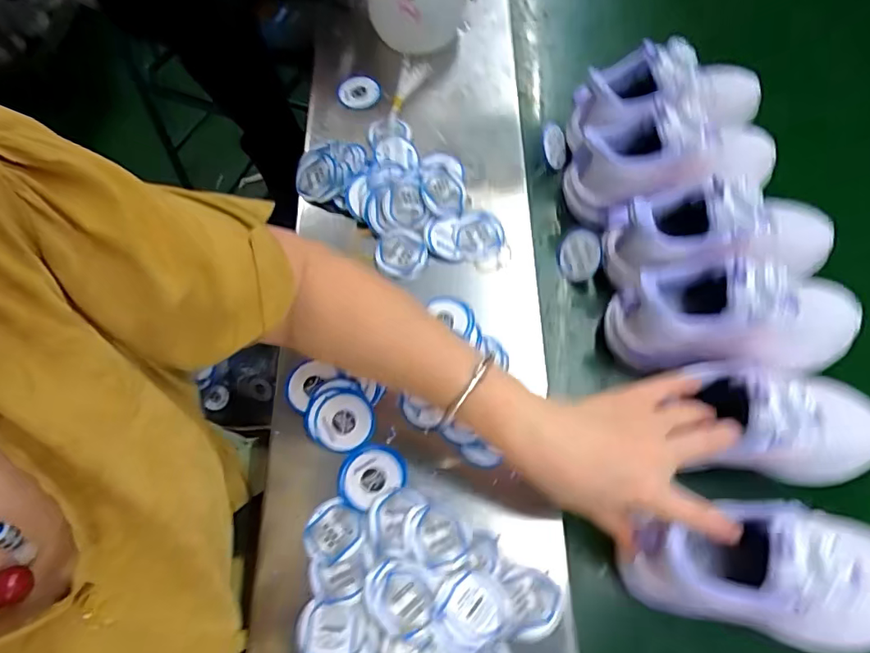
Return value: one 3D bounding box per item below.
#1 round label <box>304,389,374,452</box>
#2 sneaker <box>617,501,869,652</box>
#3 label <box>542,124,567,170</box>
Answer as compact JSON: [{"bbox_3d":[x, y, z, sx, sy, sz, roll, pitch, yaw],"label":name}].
[{"bbox_3d":[-0.081,0.079,0.443,0.057,0.008,0.051,8,79,-3],"label":"round label"},{"bbox_3d":[0.239,0.166,0.350,0.204,0.095,0.078,8,66,5],"label":"sneaker"},{"bbox_3d":[0.131,-0.196,0.571,0.035,0.007,0.045,-34,106,-24],"label":"label"}]

